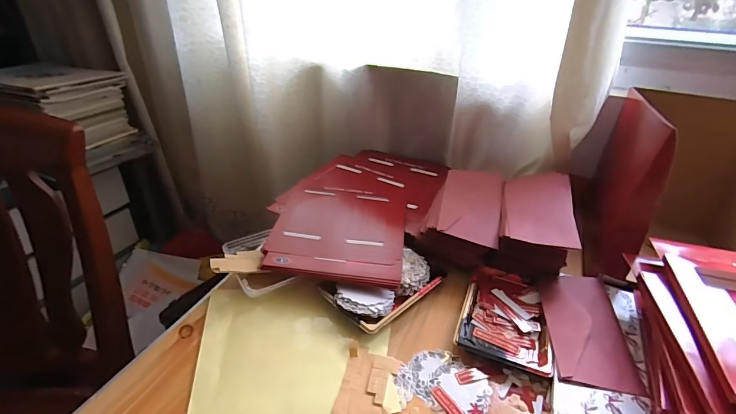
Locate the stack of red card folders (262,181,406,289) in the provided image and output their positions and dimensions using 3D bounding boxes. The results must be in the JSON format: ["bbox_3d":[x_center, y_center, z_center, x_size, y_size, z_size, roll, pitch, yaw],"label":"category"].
[{"bbox_3d":[-0.043,0.029,0.632,0.203,0.023,0.245,6,33,3],"label":"stack of red card folders"}]

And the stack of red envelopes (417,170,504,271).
[{"bbox_3d":[0.161,0.014,0.625,0.113,0.065,0.204,15,35,20],"label":"stack of red envelopes"}]

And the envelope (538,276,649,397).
[{"bbox_3d":[0.279,0.147,0.489,0.093,0.013,0.178,8,33,9],"label":"envelope"}]

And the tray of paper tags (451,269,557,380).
[{"bbox_3d":[0.185,0.146,0.513,0.110,0.023,0.156,14,35,18],"label":"tray of paper tags"}]

